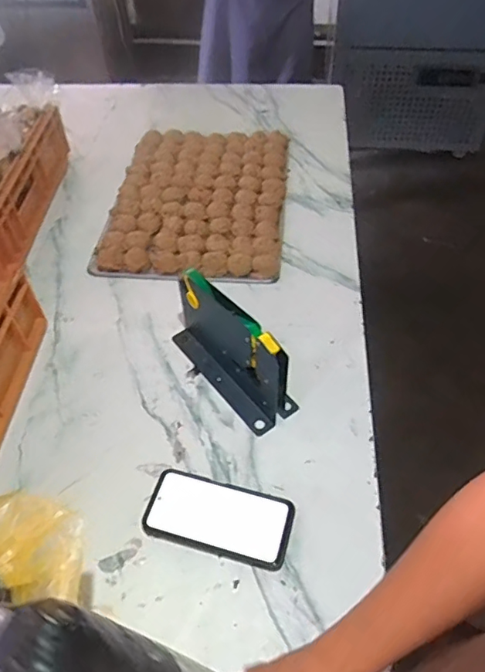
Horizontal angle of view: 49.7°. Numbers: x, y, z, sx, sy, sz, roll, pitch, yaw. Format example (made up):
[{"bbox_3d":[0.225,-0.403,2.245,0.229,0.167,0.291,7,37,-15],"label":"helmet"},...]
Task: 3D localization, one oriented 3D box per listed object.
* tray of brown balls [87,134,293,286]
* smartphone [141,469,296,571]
[{"bbox_3d":[-0.082,-0.268,1.008,0.324,0.032,0.424,3,49,4],"label":"tray of brown balls"},{"bbox_3d":[-0.028,0.212,0.612,0.167,0.013,0.081,12,50,11],"label":"smartphone"}]

